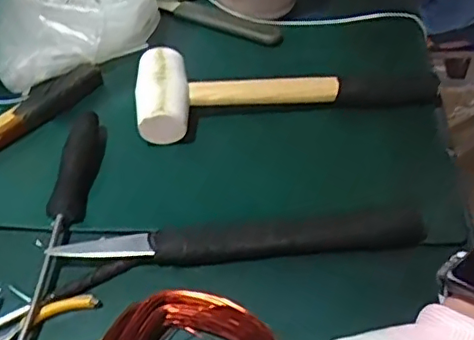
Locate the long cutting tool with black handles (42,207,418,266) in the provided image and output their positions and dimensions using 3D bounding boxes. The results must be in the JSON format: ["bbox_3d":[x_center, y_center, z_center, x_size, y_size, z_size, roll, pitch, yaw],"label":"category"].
[{"bbox_3d":[0.004,0.052,0.416,0.257,0.029,0.020,-5,50,-2],"label":"long cutting tool with black handles"}]

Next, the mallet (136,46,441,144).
[{"bbox_3d":[0.046,-0.072,0.509,0.263,0.053,0.077,-8,51,-4],"label":"mallet"}]

